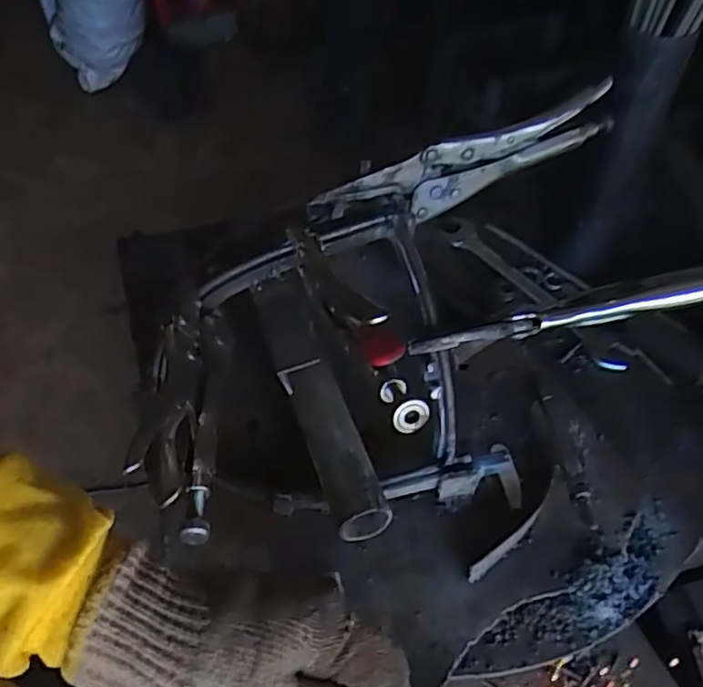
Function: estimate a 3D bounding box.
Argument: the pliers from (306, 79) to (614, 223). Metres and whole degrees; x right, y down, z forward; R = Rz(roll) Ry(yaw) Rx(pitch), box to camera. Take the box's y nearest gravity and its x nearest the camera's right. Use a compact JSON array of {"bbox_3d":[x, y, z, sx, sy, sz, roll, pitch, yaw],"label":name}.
[{"bbox_3d":[0.072,-0.115,0.424,0.201,0.049,0.020,-19,53,-14],"label":"pliers"}]

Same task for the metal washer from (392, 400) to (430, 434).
[{"bbox_3d":[0.024,0.030,0.266,0.015,0.016,0.004,7,31,-15],"label":"metal washer"}]

